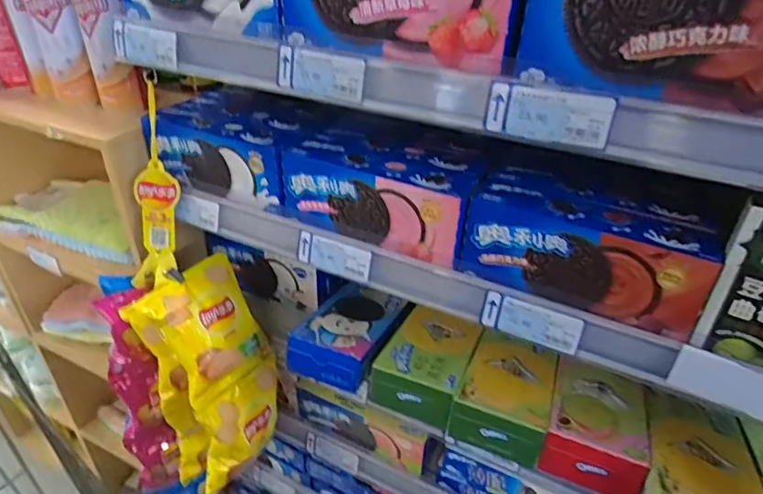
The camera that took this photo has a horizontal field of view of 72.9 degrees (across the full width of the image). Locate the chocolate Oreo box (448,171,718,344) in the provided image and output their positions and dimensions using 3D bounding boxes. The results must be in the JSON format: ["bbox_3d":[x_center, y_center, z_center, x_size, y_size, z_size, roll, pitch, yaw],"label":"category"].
[{"bbox_3d":[0.187,-0.001,0.486,0.211,0.083,0.077,21,39,24],"label":"chocolate Oreo box"}]

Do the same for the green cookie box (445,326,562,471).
[{"bbox_3d":[0.146,0.159,0.592,0.094,0.042,0.151,16,37,18],"label":"green cookie box"}]

